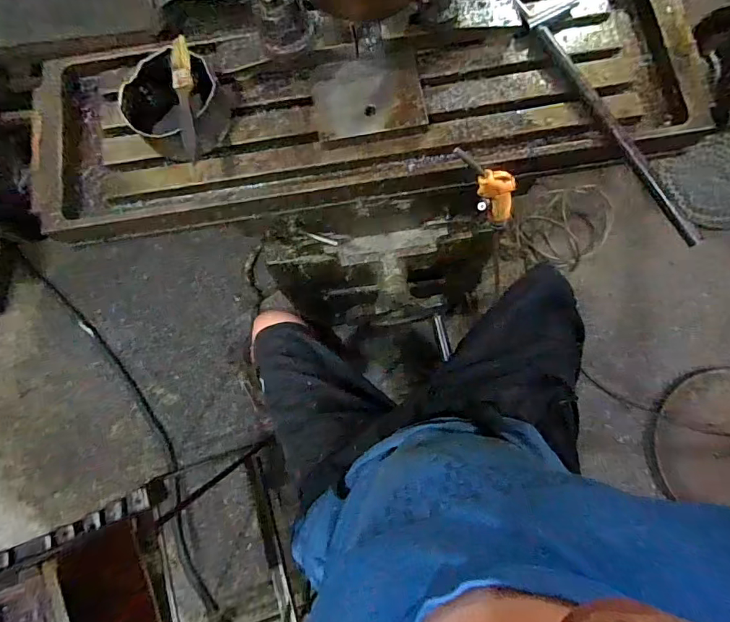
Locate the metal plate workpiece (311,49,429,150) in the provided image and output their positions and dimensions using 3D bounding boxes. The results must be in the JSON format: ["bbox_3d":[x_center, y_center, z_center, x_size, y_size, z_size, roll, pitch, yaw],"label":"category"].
[{"bbox_3d":[0.004,-0.253,0.524,0.128,0.018,0.103,-9,79,0],"label":"metal plate workpiece"}]

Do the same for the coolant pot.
[{"bbox_3d":[-0.219,-0.235,0.513,0.106,0.071,0.109,0,79,1],"label":"coolant pot"}]

